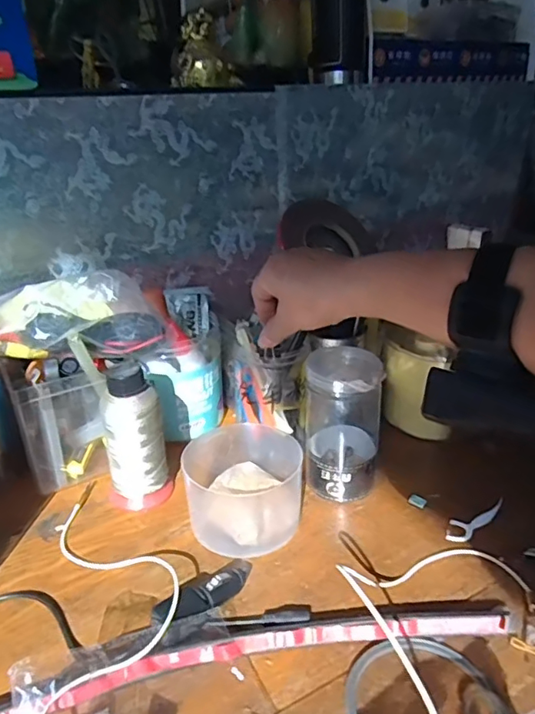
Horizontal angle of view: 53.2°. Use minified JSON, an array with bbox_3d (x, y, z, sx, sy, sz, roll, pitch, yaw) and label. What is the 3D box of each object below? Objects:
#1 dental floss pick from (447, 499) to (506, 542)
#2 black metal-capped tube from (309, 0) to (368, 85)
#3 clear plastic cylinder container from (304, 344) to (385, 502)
[{"bbox_3d":[0.174,0.133,0.446,0.075,0.004,0.021,-19,26,-36],"label":"dental floss pick"},{"bbox_3d":[0.082,-0.407,0.628,0.064,0.151,0.052,5,25,17],"label":"black metal-capped tube"},{"bbox_3d":[0.066,0.061,0.470,0.064,0.127,0.068,-2,22,2],"label":"clear plastic cylinder container"}]

